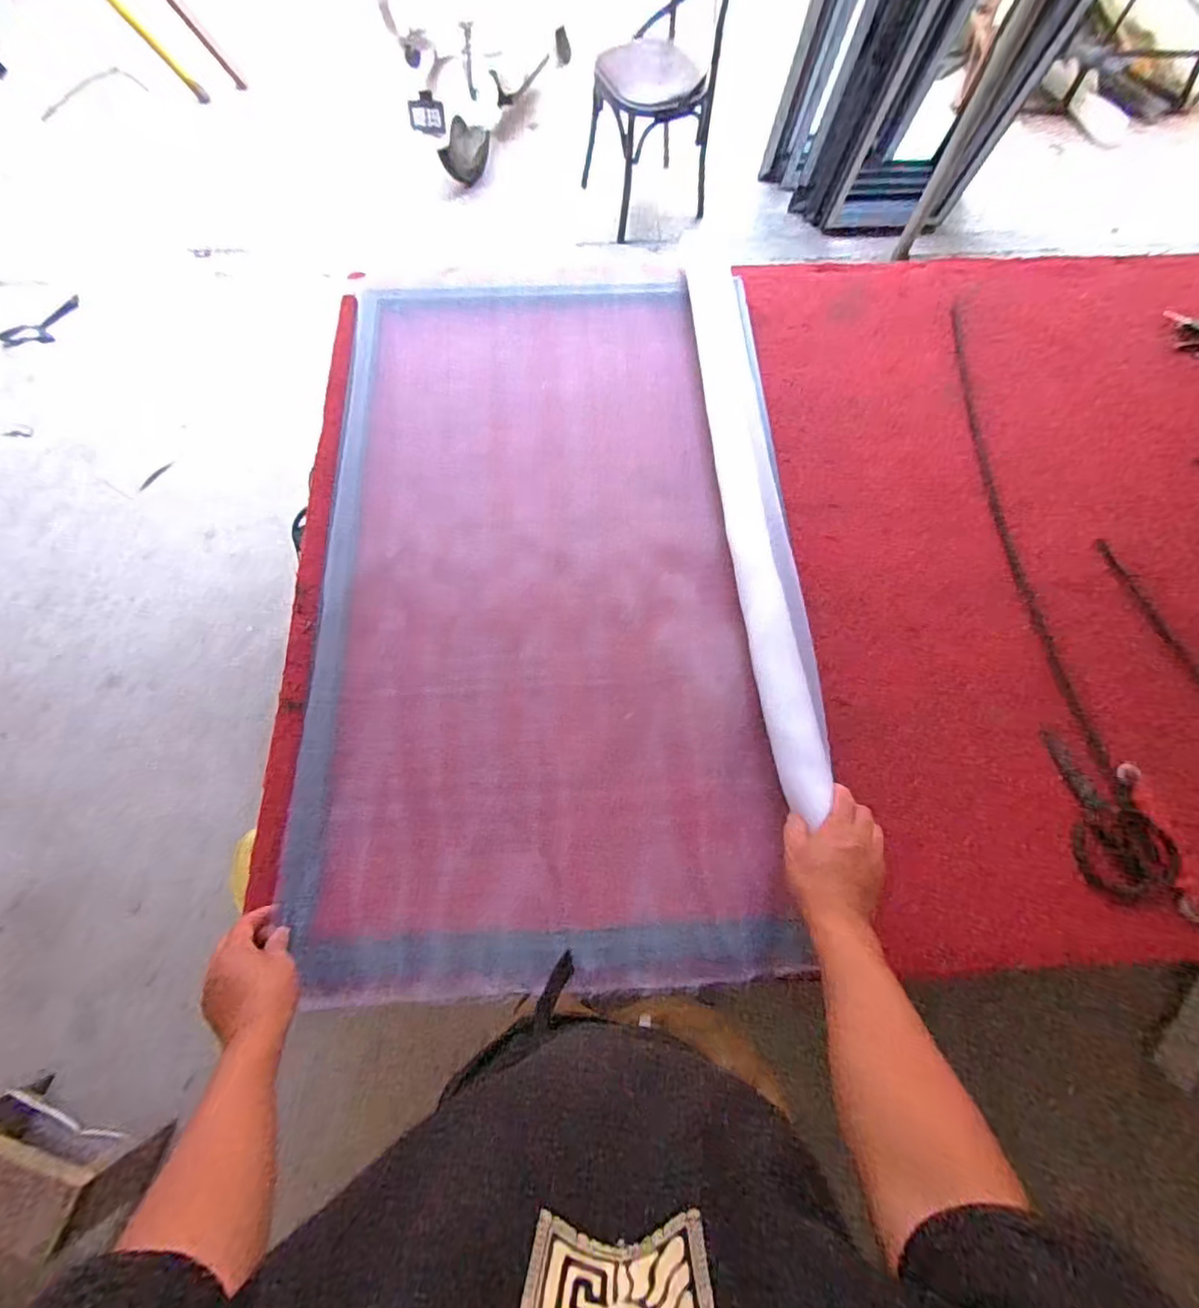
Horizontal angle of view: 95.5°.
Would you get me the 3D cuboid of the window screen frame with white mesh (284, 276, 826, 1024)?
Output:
[{"bbox_3d":[-0.066,-0.138,0.828,0.685,0.067,1.124,-2,71,-1],"label":"window screen frame with white mesh"}]

